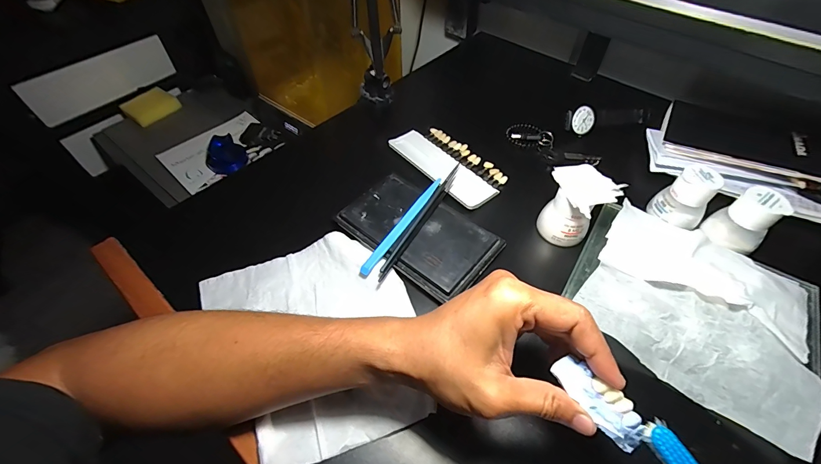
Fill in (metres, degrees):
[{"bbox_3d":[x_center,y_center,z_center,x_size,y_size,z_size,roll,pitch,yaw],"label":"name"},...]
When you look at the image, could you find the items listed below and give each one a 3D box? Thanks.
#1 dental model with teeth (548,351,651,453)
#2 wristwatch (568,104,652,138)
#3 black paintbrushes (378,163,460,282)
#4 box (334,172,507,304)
[{"bbox_3d":[0.112,0.101,0.219,0.020,0.017,0.059,-34,64,-22],"label":"dental model with teeth"},{"bbox_3d":[0.274,-0.160,0.502,0.133,0.034,0.022,-13,53,-10],"label":"wristwatch"},{"bbox_3d":[0.018,-0.019,0.387,0.012,0.013,0.178,24,56,17],"label":"black paintbrushes"},{"bbox_3d":[0.008,-0.001,0.373,0.151,0.014,0.094,32,60,21],"label":"box"}]

